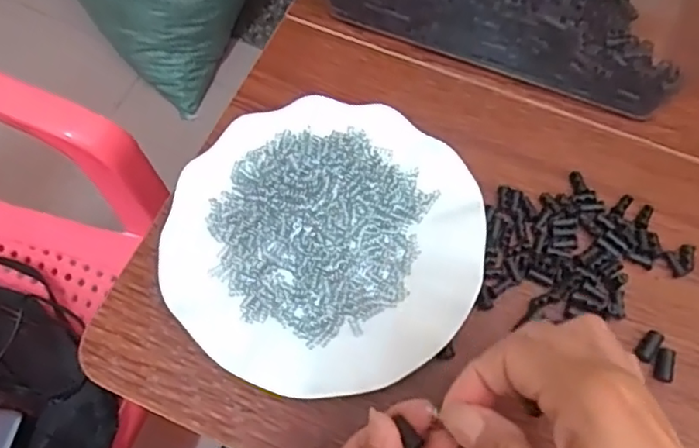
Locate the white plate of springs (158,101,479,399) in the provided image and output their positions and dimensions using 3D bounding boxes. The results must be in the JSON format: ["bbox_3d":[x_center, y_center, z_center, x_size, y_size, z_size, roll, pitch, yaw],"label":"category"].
[{"bbox_3d":[-0.015,0.010,0.371,0.180,0.028,0.178,0,66,0],"label":"white plate of springs"}]

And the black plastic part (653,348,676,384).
[{"bbox_3d":[0.183,0.082,0.350,0.011,0.007,0.019,21,68,9],"label":"black plastic part"}]

